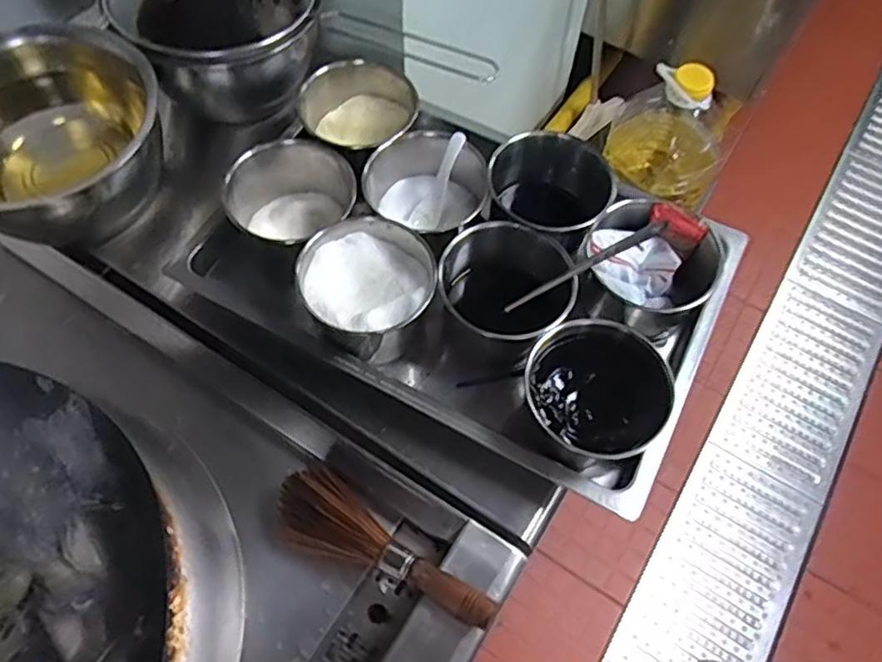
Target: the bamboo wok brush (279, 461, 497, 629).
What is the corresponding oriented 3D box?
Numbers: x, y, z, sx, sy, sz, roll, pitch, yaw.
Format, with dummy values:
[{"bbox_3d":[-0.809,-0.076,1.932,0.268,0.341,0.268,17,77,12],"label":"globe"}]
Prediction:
[{"bbox_3d":[-0.068,0.241,0.704,0.261,0.038,0.086,33,65,20],"label":"bamboo wok brush"}]

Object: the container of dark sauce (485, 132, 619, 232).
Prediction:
[{"bbox_3d":[0.137,-0.168,0.839,0.155,0.134,0.122,11,59,8],"label":"container of dark sauce"}]

